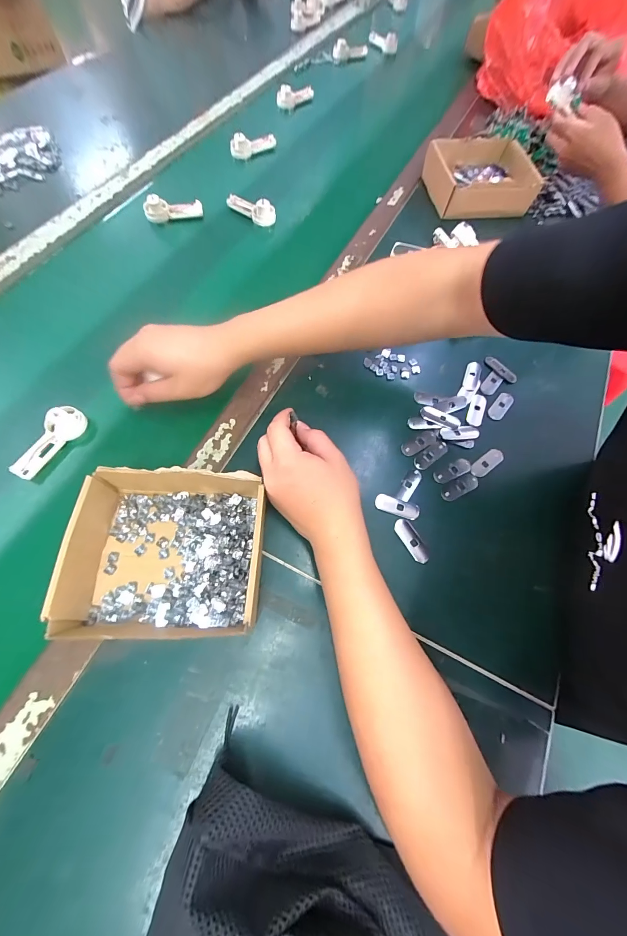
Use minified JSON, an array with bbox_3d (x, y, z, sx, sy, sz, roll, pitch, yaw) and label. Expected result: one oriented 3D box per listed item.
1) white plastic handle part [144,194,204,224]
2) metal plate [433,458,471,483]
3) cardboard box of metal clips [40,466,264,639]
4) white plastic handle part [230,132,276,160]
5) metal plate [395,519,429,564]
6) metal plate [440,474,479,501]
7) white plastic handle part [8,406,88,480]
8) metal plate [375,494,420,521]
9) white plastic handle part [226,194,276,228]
[{"bbox_3d":[-0.234,-0.433,0.551,0.092,0.031,0.021,-8,68,-6],"label":"white plastic handle part"},{"bbox_3d":[0.169,0.004,0.402,0.053,0.004,0.019,-26,71,-13],"label":"metal plate"},{"bbox_3d":[-0.136,0.080,0.319,0.181,0.054,0.149,0,67,-3],"label":"cardboard box of metal clips"},{"bbox_3d":[-0.116,-0.632,0.641,0.090,0.037,0.029,-29,71,-14],"label":"white plastic handle part"},{"bbox_3d":[0.108,0.081,0.366,0.017,0.012,0.050,-28,71,-14],"label":"metal plate"},{"bbox_3d":[0.174,0.022,0.392,0.051,0.004,0.019,-25,70,-12],"label":"metal plate"},{"bbox_3d":[-0.308,-0.032,0.382,0.025,0.032,0.094,34,70,11],"label":"white plastic handle part"},{"bbox_3d":[0.096,0.044,0.377,0.051,0.004,0.020,18,67,5],"label":"metal plate"},{"bbox_3d":[-0.109,-0.446,0.565,0.093,0.036,0.031,33,70,11],"label":"white plastic handle part"}]

